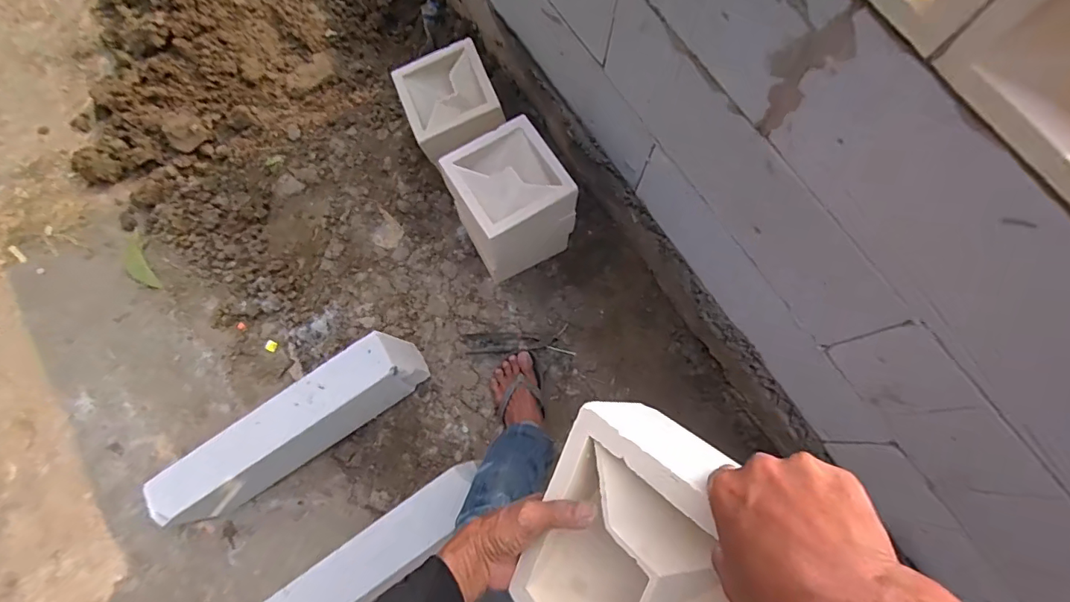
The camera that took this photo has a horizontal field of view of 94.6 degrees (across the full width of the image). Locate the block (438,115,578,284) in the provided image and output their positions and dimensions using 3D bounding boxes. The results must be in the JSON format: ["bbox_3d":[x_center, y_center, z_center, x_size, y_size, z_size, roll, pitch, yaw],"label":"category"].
[{"bbox_3d":[-0.051,-0.208,1.072,0.198,0.279,0.204,-30,77,-8],"label":"block"}]

